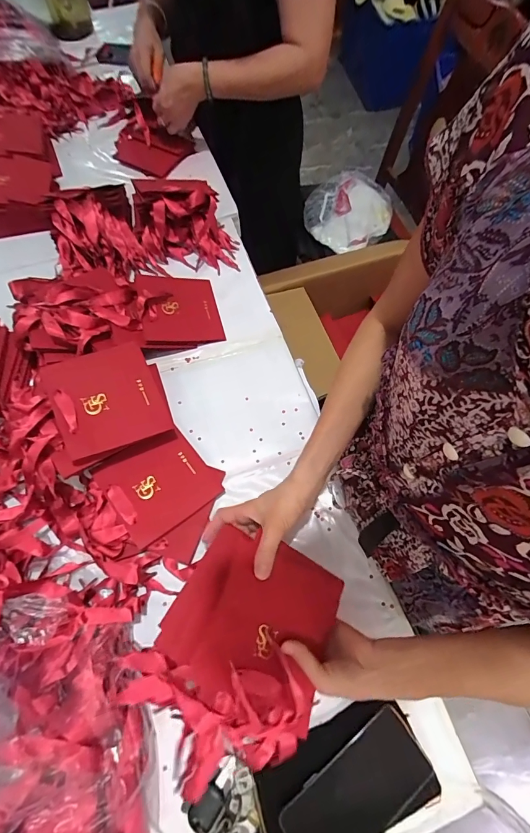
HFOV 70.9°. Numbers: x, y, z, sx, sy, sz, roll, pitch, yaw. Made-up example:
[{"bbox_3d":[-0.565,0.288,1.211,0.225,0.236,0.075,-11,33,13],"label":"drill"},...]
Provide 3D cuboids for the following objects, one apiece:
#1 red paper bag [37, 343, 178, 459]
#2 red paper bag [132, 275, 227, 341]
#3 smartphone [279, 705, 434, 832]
[{"bbox_3d":[-0.229,-0.031,0.540,0.141,0.018,0.162,-18,70,-27],"label":"red paper bag"},{"bbox_3d":[-0.154,-0.198,0.679,0.139,0.014,0.143,-5,67,-26],"label":"red paper bag"},{"bbox_3d":[0.104,0.417,0.413,0.165,0.007,0.078,-31,68,-17],"label":"smartphone"}]

